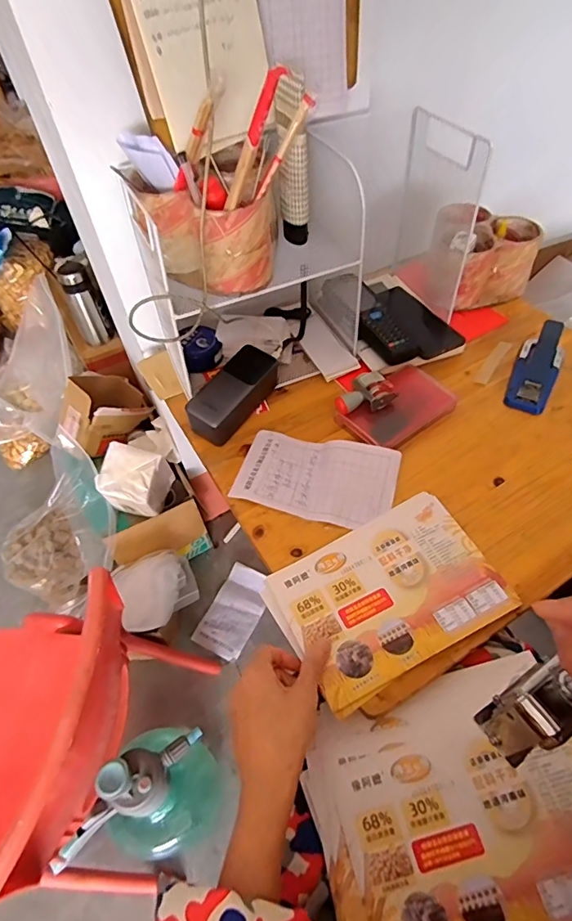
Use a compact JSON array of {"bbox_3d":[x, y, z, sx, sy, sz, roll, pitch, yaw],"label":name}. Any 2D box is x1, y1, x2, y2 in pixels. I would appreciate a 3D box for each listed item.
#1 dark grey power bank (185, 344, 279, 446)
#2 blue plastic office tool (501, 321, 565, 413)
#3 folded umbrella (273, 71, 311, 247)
[{"bbox_3d":[-0.065,-0.081,0.610,0.058,0.052,0.129,29,59,23],"label":"dark grey power bank"},{"bbox_3d":[0.329,-0.120,0.629,0.053,0.041,0.127,22,71,19],"label":"blue plastic office tool"},{"bbox_3d":[0.008,-0.328,0.537,0.035,0.165,0.040,0,53,3],"label":"folded umbrella"}]

